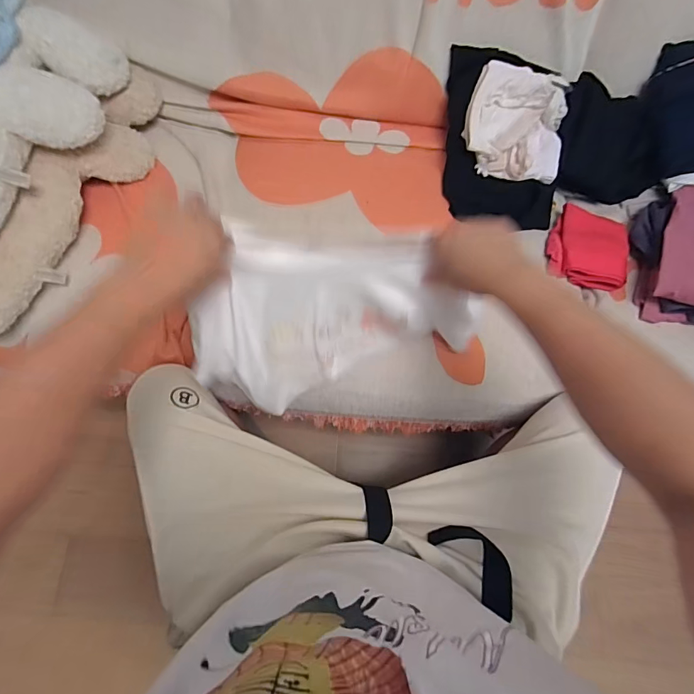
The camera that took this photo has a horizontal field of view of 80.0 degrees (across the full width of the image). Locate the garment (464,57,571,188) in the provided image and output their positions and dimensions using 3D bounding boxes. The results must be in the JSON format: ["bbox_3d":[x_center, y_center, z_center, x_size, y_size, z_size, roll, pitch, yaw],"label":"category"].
[{"bbox_3d":[0.282,-0.367,0.687,0.174,0.063,0.191,6,94,-1],"label":"garment"}]

